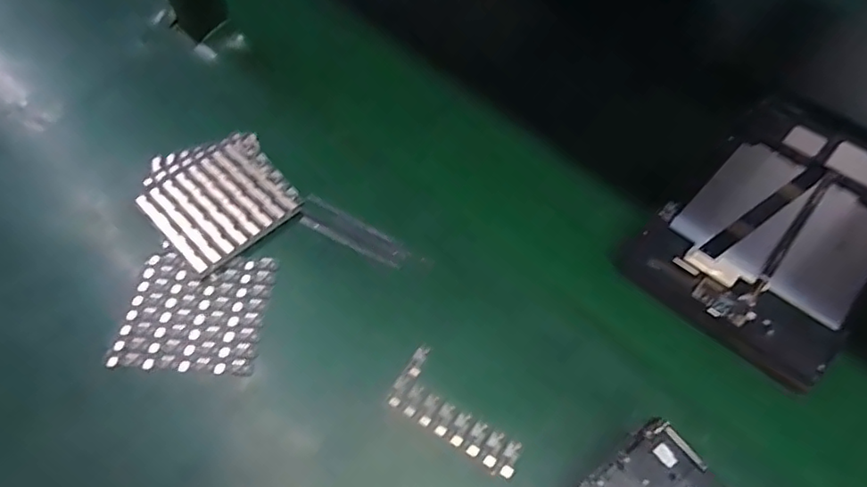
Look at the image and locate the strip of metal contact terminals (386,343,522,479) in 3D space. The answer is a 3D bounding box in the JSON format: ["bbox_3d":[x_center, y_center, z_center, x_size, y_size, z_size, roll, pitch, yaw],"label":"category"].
[{"bbox_3d":[0.018,0.110,0.382,0.094,0.004,0.045,28,63,22],"label":"strip of metal contact terminals"}]

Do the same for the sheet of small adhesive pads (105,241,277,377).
[{"bbox_3d":[-0.173,0.049,0.426,0.099,0.004,0.094,4,56,3],"label":"sheet of small adhesive pads"}]

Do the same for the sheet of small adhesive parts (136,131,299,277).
[{"bbox_3d":[-0.175,-0.037,0.484,0.108,0.011,0.107,-39,65,-23],"label":"sheet of small adhesive parts"}]

